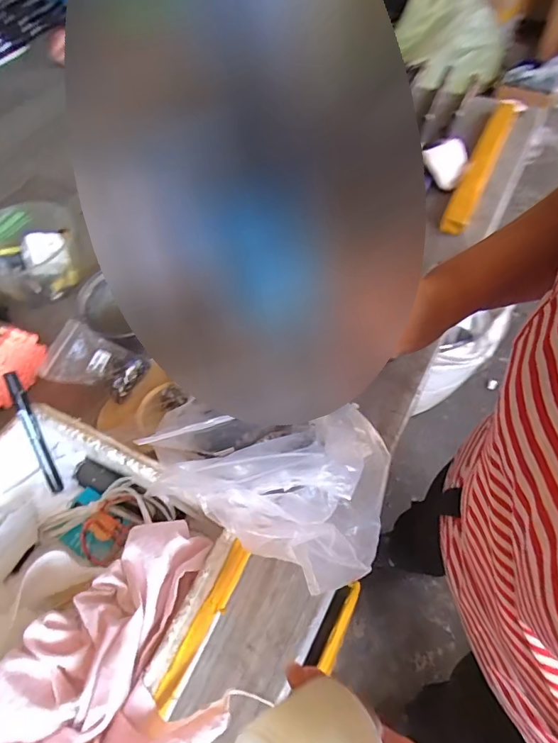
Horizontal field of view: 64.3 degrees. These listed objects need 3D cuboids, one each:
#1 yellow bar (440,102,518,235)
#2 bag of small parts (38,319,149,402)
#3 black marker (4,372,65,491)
[{"bbox_3d":[0.365,-0.374,0.796,0.043,0.019,0.377,23,62,18],"label":"yellow bar"},{"bbox_3d":[-0.248,-0.009,0.598,0.119,0.027,0.083,27,66,-6],"label":"bag of small parts"},{"bbox_3d":[-0.261,0.066,0.474,0.015,0.011,0.136,-17,101,-6],"label":"black marker"}]

